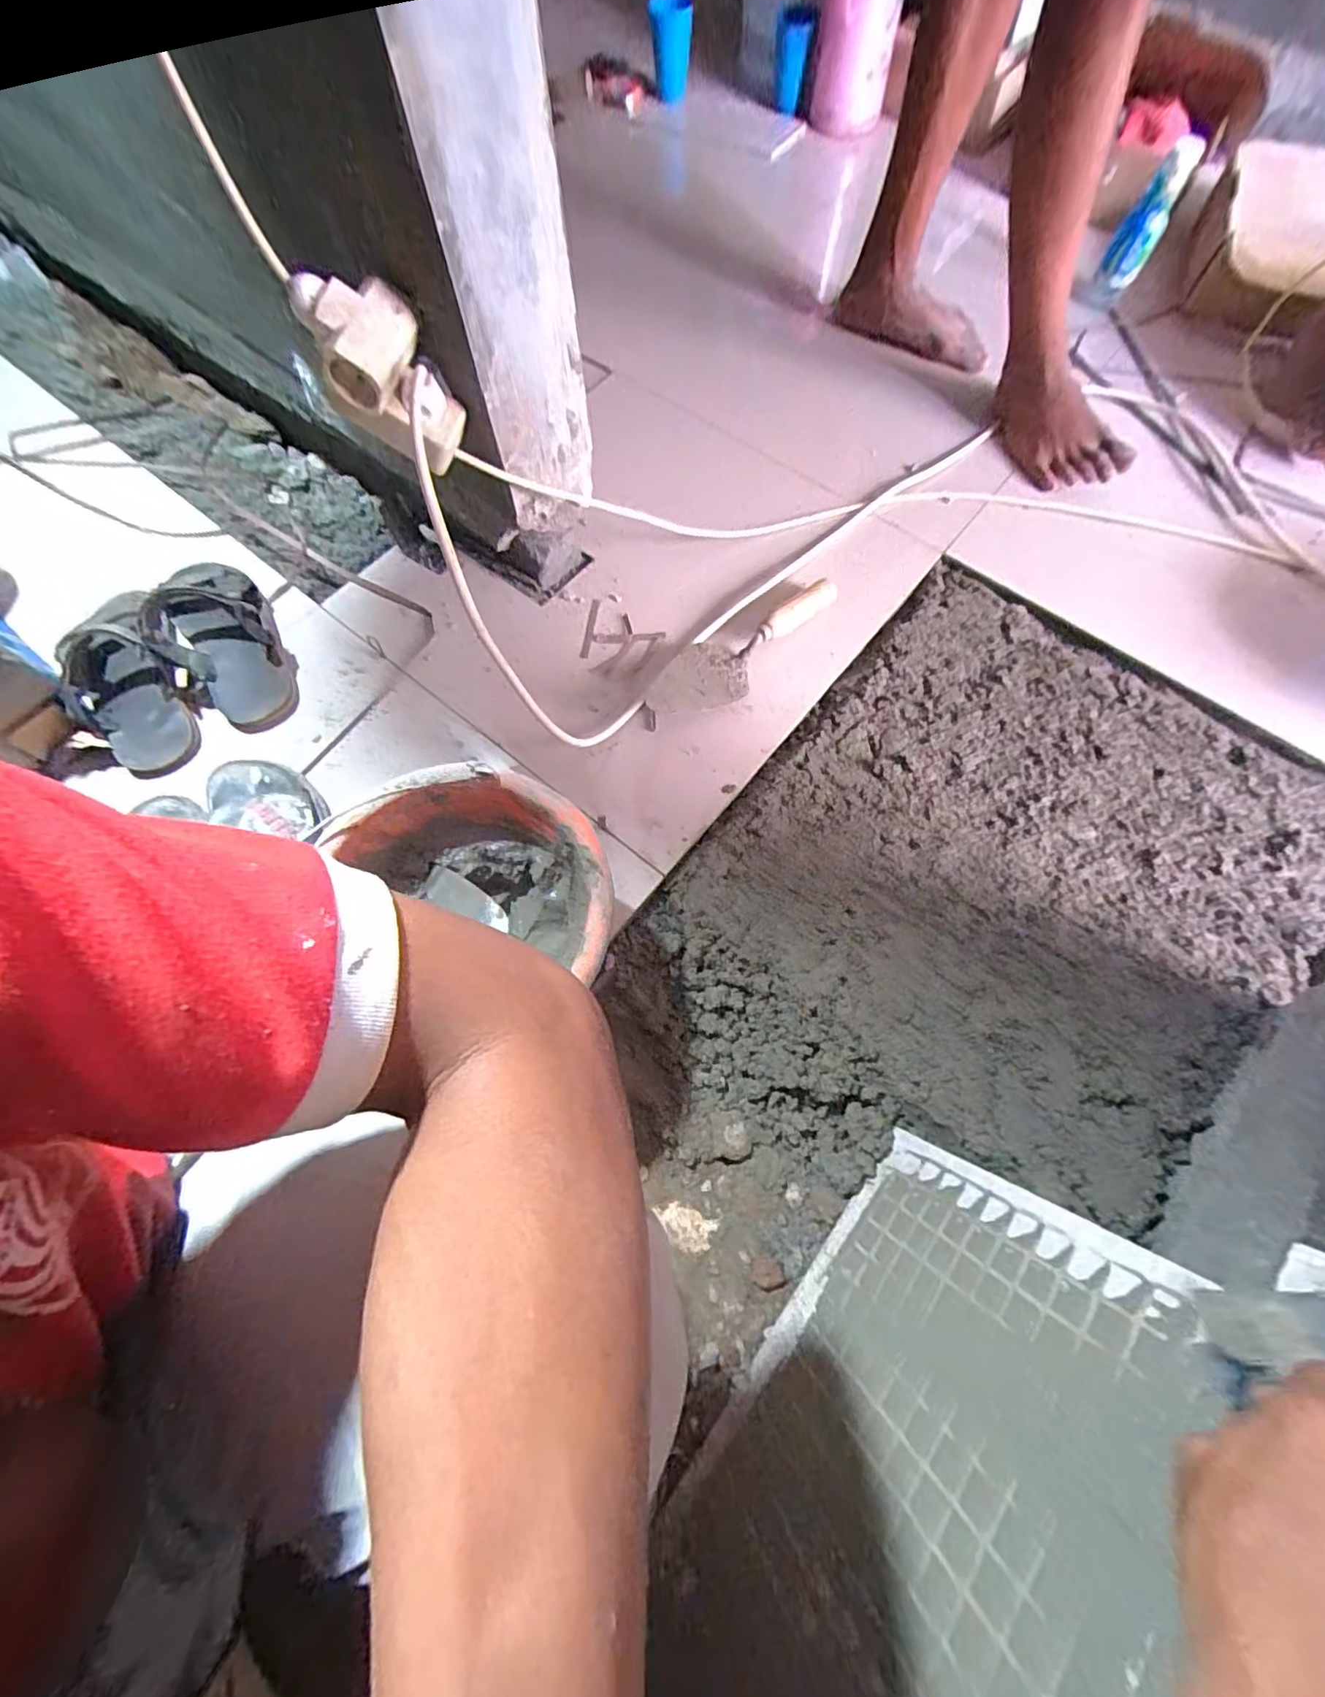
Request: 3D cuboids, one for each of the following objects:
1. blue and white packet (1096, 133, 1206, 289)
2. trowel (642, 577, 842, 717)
[{"bbox_3d":[0.705,-0.915,0.843,0.058,0.150,0.045,28,44,9],"label":"blue and white packet"},{"bbox_3d":[0.109,-0.247,0.730,0.289,0.034,0.084,-29,73,-9],"label":"trowel"}]

